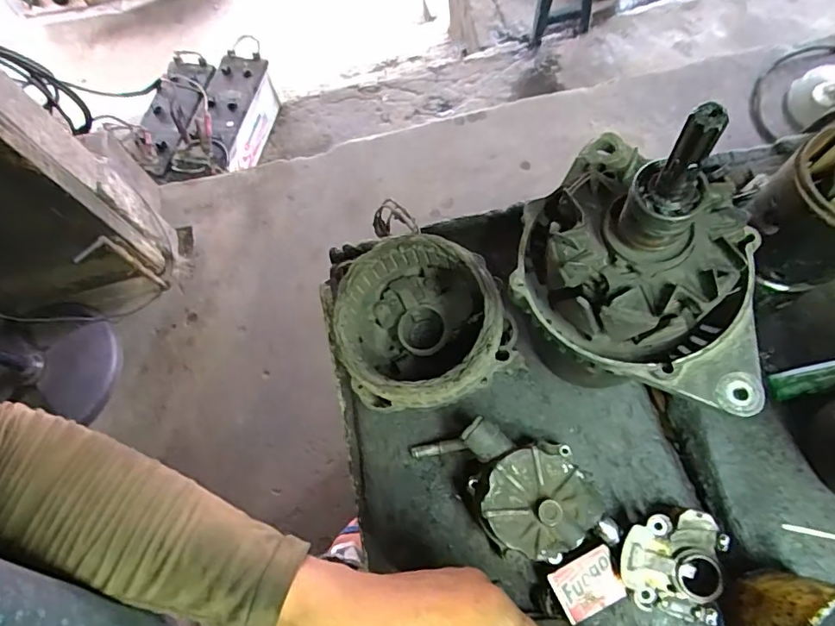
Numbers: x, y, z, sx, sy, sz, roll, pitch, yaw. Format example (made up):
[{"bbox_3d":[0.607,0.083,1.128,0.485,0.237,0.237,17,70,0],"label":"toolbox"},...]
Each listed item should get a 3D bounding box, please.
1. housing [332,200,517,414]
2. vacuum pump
[{"bbox_3d":[0.004,0.016,0.421,0.131,0.112,0.130,-2,68,5],"label":"housing"},{"bbox_3d":[0.075,0.133,0.415,0.099,0.062,0.133,-36,69,-9],"label":"vacuum pump"}]

